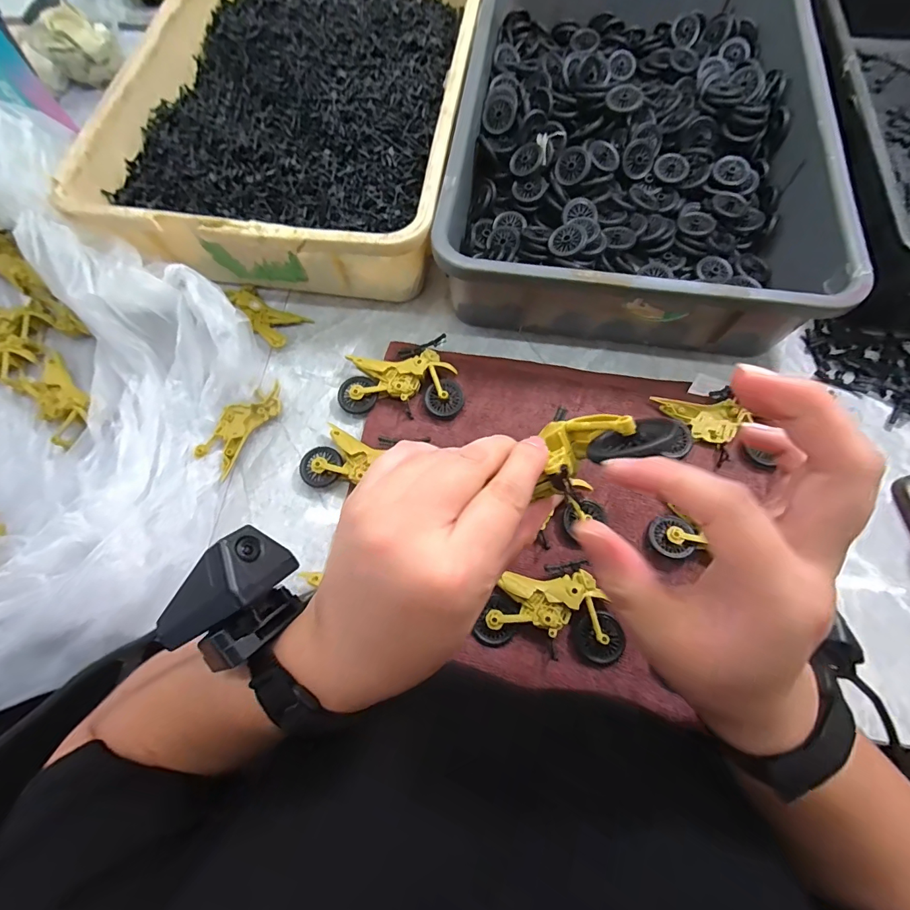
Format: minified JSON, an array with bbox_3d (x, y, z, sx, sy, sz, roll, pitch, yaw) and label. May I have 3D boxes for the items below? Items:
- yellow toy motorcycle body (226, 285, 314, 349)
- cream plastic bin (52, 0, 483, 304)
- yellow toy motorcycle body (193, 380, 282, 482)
[{"bbox_3d":[-0.200,-0.150,0.444,0.083,0.021,0.045,35,75,13],"label":"yellow toy motorcycle body"},{"bbox_3d":[-0.165,-0.423,0.499,0.357,0.095,0.525,6,71,4],"label":"cream plastic bin"},{"bbox_3d":[-0.201,-0.028,0.400,0.039,0.014,0.096,31,74,12],"label":"yellow toy motorcycle body"}]

